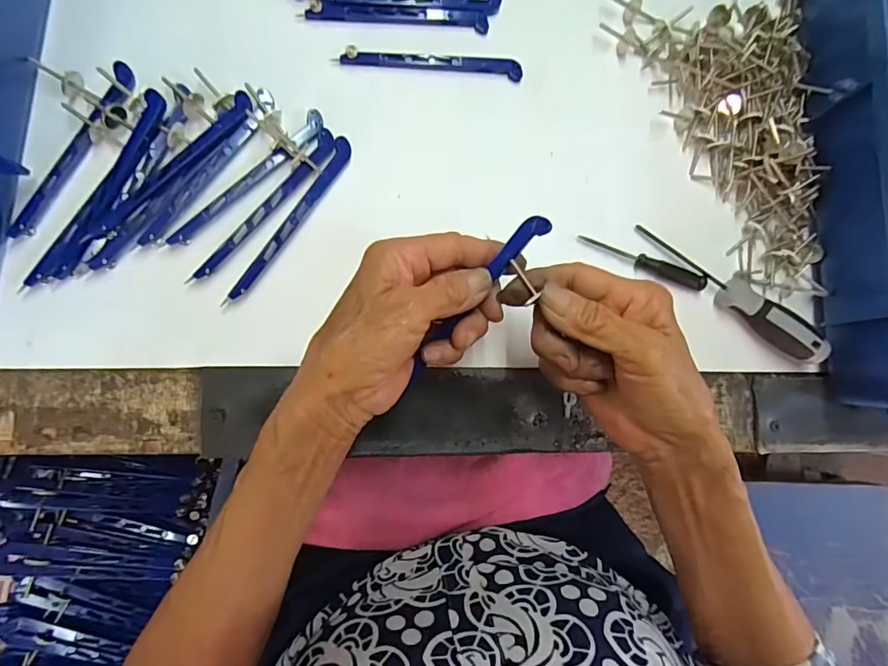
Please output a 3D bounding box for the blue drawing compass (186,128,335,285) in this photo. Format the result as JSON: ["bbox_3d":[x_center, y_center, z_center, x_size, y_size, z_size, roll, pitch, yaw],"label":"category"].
[{"bbox_3d":[-0.107,-0.077,0.294,0.012,0.006,0.123,38,81,-3],"label":"blue drawing compass"}]

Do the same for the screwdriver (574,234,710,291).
[{"bbox_3d":[0.135,-0.048,0.328,0.091,0.007,0.012,17,82,-6],"label":"screwdriver"}]

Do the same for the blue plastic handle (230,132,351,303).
[{"bbox_3d":[-0.092,-0.071,0.296,0.011,0.006,0.120,32,81,-4],"label":"blue plastic handle"}]

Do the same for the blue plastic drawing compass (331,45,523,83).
[{"bbox_3d":[-0.007,-0.184,0.325,0.123,0.009,0.016,1,84,-8],"label":"blue plastic drawing compass"}]

